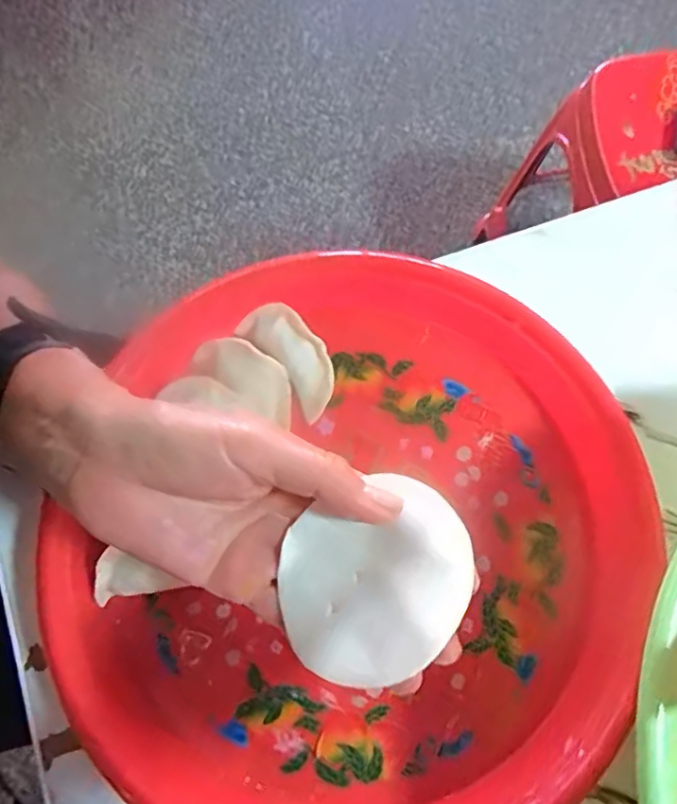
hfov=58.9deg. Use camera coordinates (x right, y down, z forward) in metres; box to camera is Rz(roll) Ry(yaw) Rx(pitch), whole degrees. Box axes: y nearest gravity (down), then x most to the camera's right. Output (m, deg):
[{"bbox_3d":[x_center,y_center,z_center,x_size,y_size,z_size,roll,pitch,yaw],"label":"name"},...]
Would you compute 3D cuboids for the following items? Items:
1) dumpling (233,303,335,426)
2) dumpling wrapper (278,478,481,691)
[{"bbox_3d":[-0.027,-0.026,0.357,0.033,0.021,0.072,-39,78,-11],"label":"dumpling"},{"bbox_3d":[0.012,0.065,0.226,0.067,0.004,0.076,27,76,29],"label":"dumpling wrapper"}]

